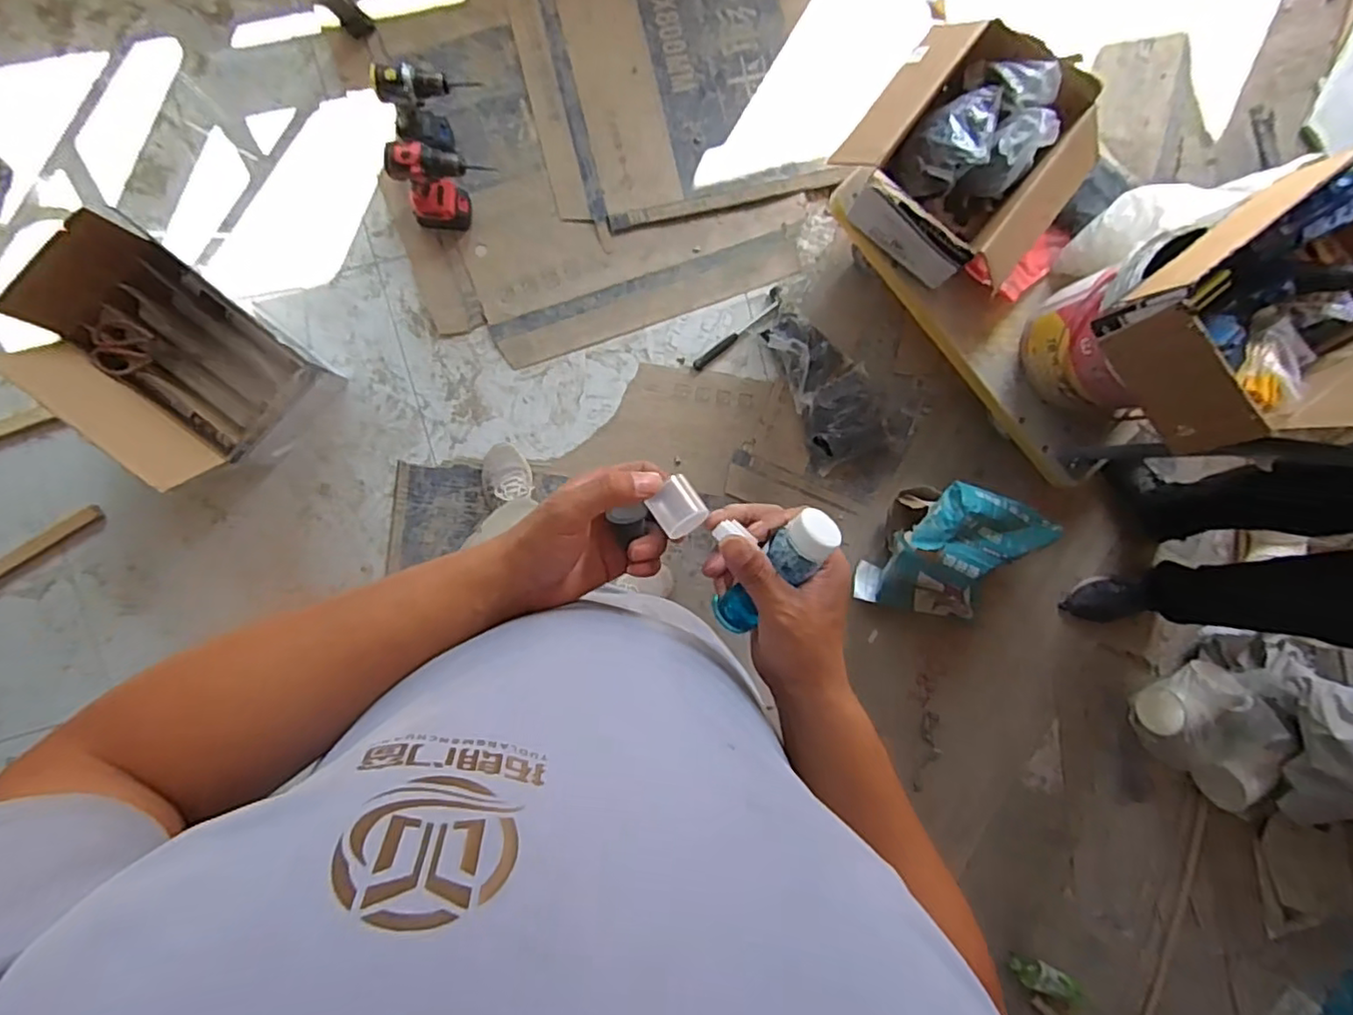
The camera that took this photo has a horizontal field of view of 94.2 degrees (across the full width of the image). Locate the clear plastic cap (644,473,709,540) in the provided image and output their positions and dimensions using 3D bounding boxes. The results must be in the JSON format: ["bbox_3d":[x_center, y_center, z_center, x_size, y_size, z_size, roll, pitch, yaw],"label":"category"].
[{"bbox_3d":[0.002,0.002,0.417,0.032,0.028,0.036,-38,78,0],"label":"clear plastic cap"}]

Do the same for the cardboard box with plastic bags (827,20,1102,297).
[{"bbox_3d":[0.552,-0.672,1.217,0.410,0.232,0.380,33,89,-7],"label":"cardboard box with plastic bags"}]

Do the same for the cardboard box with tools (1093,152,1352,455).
[{"bbox_3d":[0.896,-0.297,0.896,0.412,0.314,0.272,-39,96,-3],"label":"cardboard box with tools"}]

